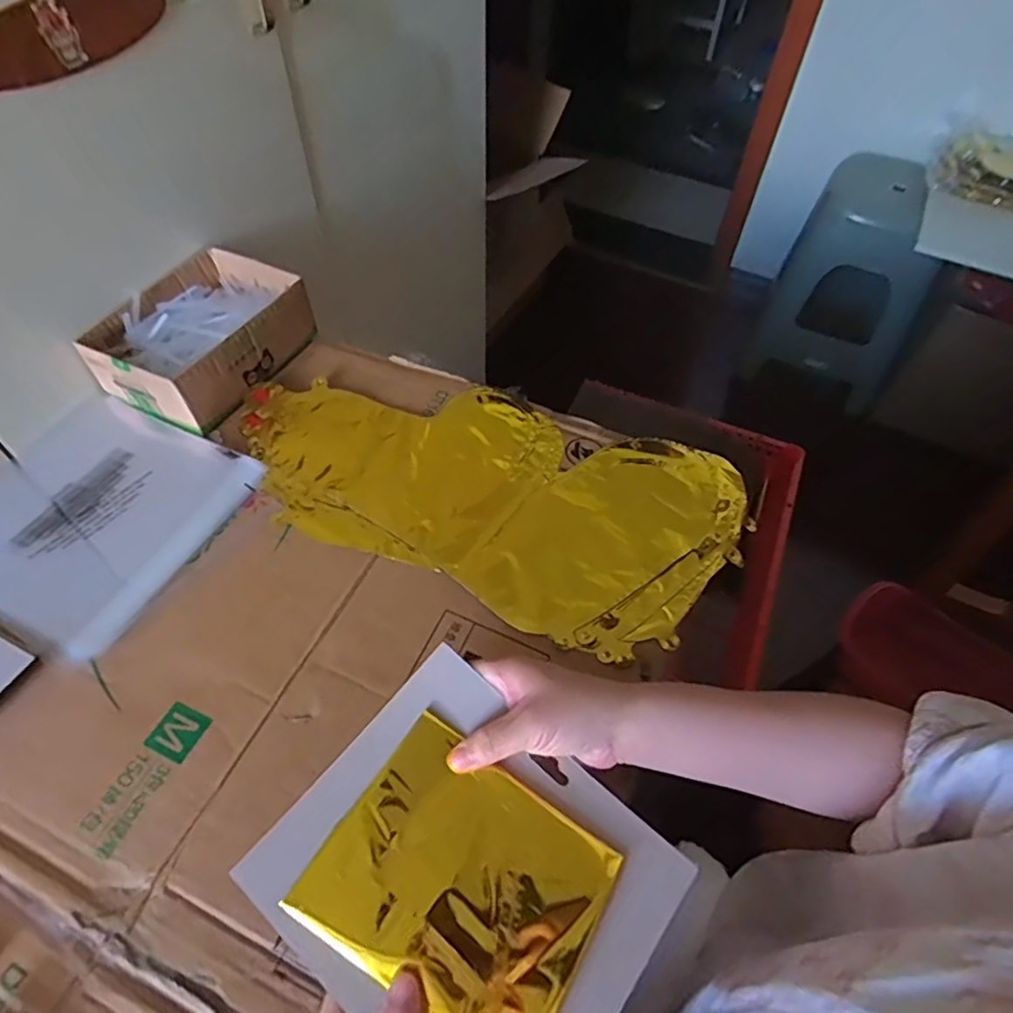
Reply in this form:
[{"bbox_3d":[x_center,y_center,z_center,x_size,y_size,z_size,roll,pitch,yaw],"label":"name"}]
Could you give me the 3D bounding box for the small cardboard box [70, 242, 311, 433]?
[{"bbox_3d":[-0.300,-0.173,0.618,0.138,0.061,0.189,24,56,14],"label":"small cardboard box"}]

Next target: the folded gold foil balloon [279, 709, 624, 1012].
[{"bbox_3d":[-0.023,0.198,0.329,0.139,0.007,0.115,33,58,12],"label":"folded gold foil balloon"}]

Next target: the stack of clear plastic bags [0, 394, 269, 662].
[{"bbox_3d":[-0.362,0.000,0.540,0.227,0.020,0.209,21,55,17],"label":"stack of clear plastic bags"}]

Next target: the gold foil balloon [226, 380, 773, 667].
[{"bbox_3d":[-0.020,-0.018,0.553,0.453,0.015,0.225,17,55,9],"label":"gold foil balloon"}]

